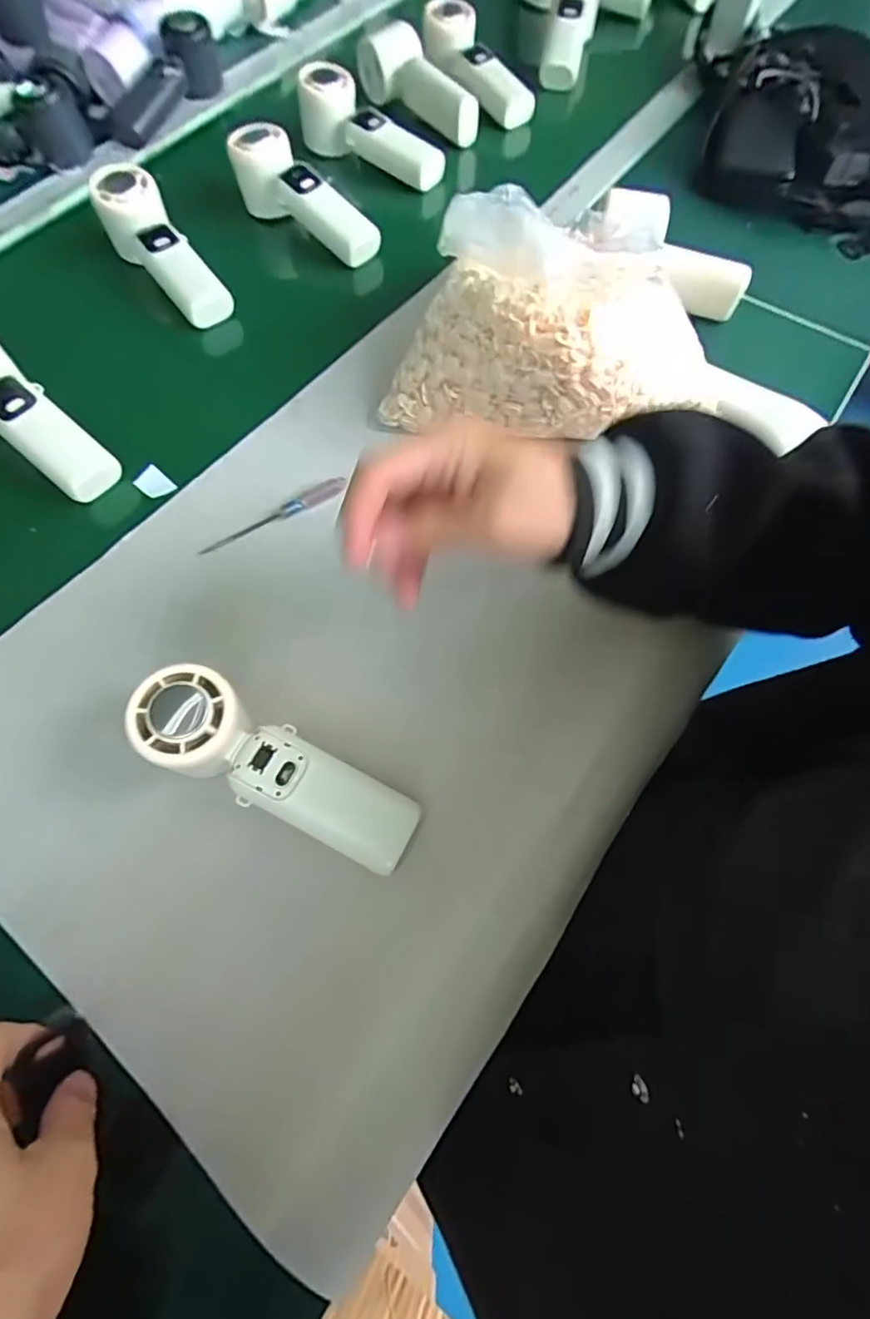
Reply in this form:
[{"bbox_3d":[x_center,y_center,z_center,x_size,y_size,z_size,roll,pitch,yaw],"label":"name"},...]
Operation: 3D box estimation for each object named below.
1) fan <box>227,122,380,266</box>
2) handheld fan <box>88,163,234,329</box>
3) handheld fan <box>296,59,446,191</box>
[{"bbox_3d":[-0.126,-0.436,0.537,0.165,0.062,0.049,41,72,15],"label":"fan"},{"bbox_3d":[-0.246,-0.372,0.517,0.051,0.045,0.168,-39,88,-18],"label":"handheld fan"},{"bbox_3d":[-0.070,-0.551,0.591,0.162,0.061,0.054,39,72,14],"label":"handheld fan"}]

